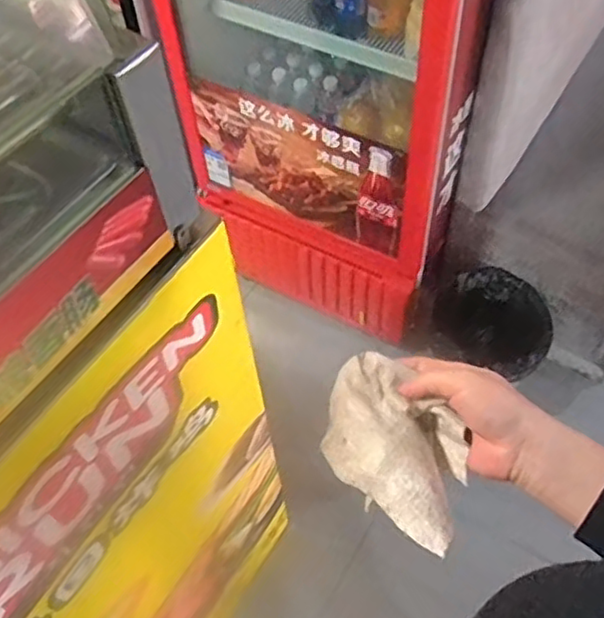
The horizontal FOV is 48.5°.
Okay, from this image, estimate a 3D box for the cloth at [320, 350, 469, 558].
[{"bbox_3d":[0.077,0.113,0.541,0.083,0.063,0.152,-35,61,-19],"label":"cloth"}]

